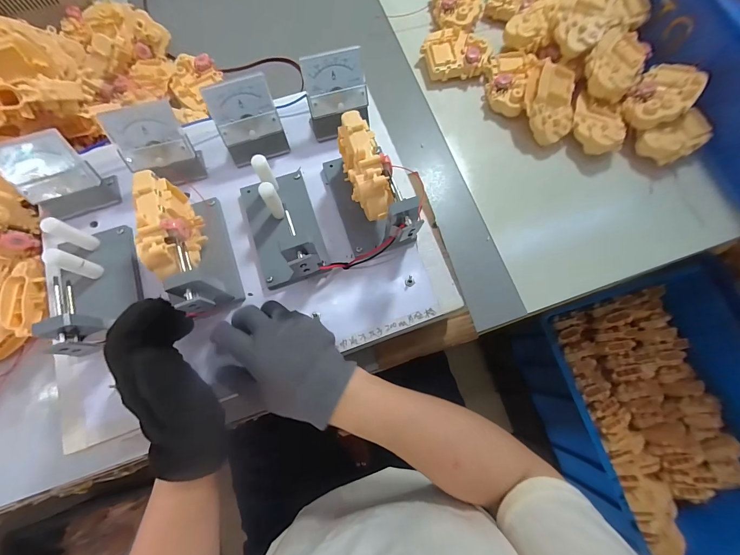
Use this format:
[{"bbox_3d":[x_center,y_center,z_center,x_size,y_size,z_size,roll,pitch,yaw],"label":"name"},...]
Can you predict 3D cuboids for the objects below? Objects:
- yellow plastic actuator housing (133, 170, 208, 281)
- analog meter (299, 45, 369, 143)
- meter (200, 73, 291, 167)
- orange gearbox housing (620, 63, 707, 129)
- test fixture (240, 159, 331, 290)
[{"bbox_3d":[-0.175,-0.044,0.285,0.032,0.062,0.092,-15,76,-4],"label":"yellow plastic actuator housing"},{"bbox_3d":[-0.037,-0.196,0.346,0.067,0.070,0.045,-15,76,-4],"label":"analog meter"},{"bbox_3d":[-0.128,-0.165,0.338,0.062,0.069,0.040,-19,76,-5],"label":"meter"},{"bbox_3d":[0.394,-0.247,0.428,0.080,0.044,0.068,-44,79,-11],"label":"orange gearbox housing"},{"bbox_3d":[-0.090,-0.058,0.317,0.069,0.058,0.116,-18,76,-5],"label":"test fixture"}]

